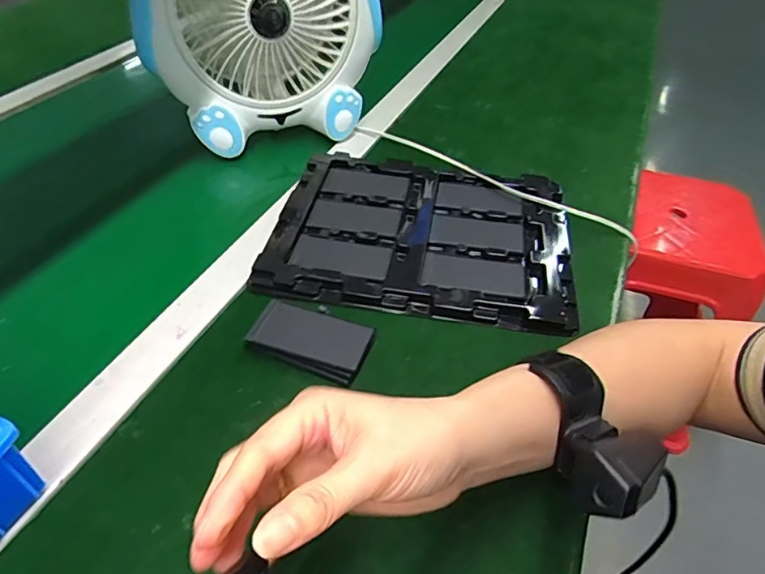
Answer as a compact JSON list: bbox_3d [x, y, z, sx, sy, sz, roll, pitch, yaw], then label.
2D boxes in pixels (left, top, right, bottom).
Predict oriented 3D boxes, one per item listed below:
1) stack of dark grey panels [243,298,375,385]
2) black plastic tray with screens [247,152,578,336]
[{"bbox_3d":[-0.053,0.038,0.390,0.086,0.017,0.050,17,47,14],"label":"stack of dark grey panels"},{"bbox_3d":[0.038,-0.056,0.495,0.270,0.016,0.218,8,42,6],"label":"black plastic tray with screens"}]

